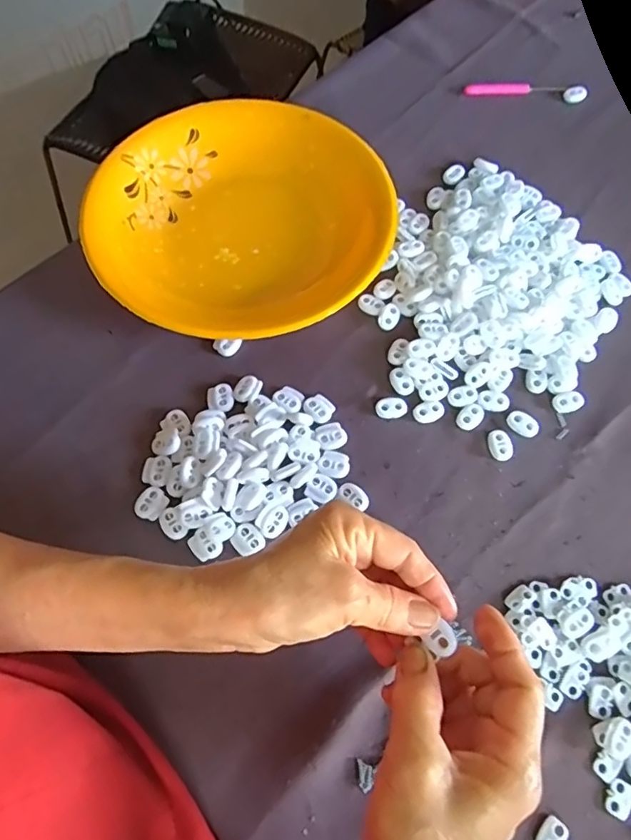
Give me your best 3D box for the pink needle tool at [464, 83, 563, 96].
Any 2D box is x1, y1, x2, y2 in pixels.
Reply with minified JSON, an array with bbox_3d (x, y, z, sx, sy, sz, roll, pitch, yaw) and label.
[{"bbox_3d":[0.196,-0.328,0.545,0.096,0.010,0.013,-5,66,-4],"label":"pink needle tool"}]

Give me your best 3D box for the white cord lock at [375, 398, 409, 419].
[{"bbox_3d":[0.055,-0.009,0.398,0.023,0.004,0.014,-7,66,-5],"label":"white cord lock"}]

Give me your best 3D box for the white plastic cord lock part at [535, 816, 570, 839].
[{"bbox_3d":[0.130,0.228,0.299,0.013,0.004,0.019,42,71,16],"label":"white plastic cord lock part"}]

